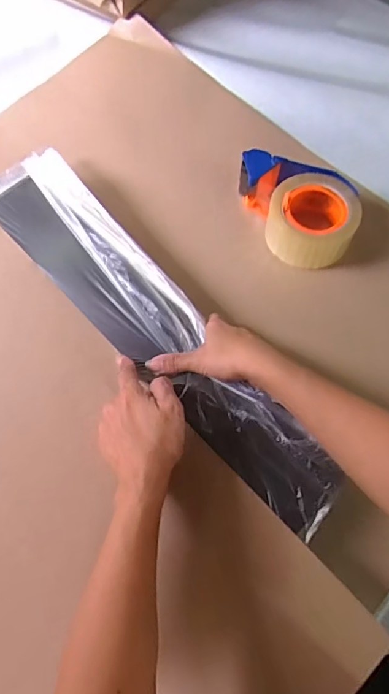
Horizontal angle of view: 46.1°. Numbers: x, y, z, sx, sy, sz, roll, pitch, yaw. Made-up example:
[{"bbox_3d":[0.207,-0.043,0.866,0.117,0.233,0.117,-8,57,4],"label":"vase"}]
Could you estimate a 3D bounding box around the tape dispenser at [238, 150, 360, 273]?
[{"bbox_3d":[0.130,-0.176,0.561,0.111,0.058,0.157,-24,70,-9],"label":"tape dispenser"}]

